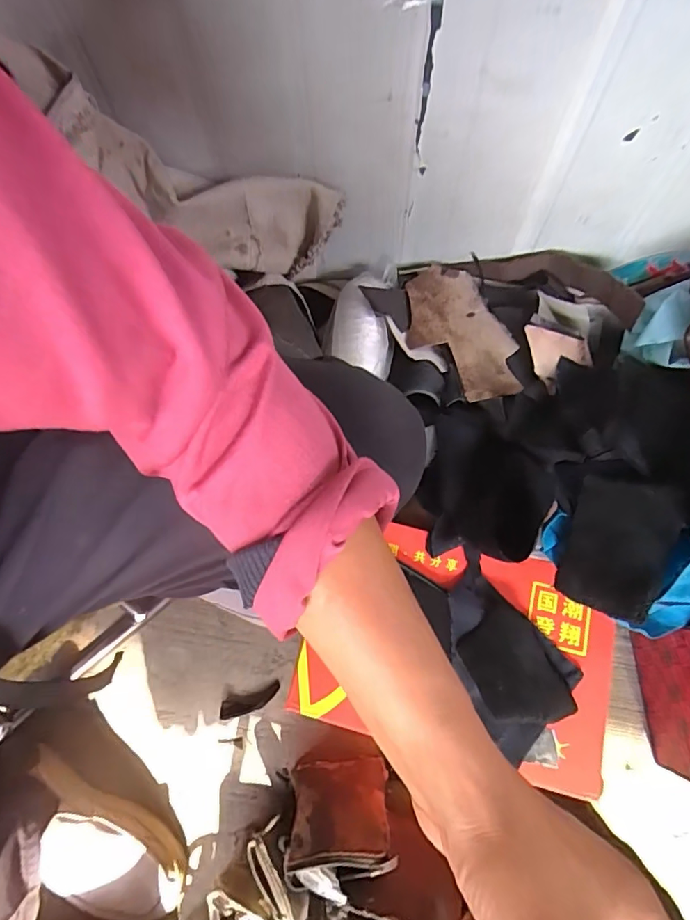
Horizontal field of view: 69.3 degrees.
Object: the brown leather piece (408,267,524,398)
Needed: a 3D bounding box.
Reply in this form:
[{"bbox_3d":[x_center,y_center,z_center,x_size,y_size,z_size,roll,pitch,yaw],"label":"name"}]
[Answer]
[{"bbox_3d":[0.131,-0.148,0.588,0.100,0.017,0.185,-28,71,7],"label":"brown leather piece"}]

